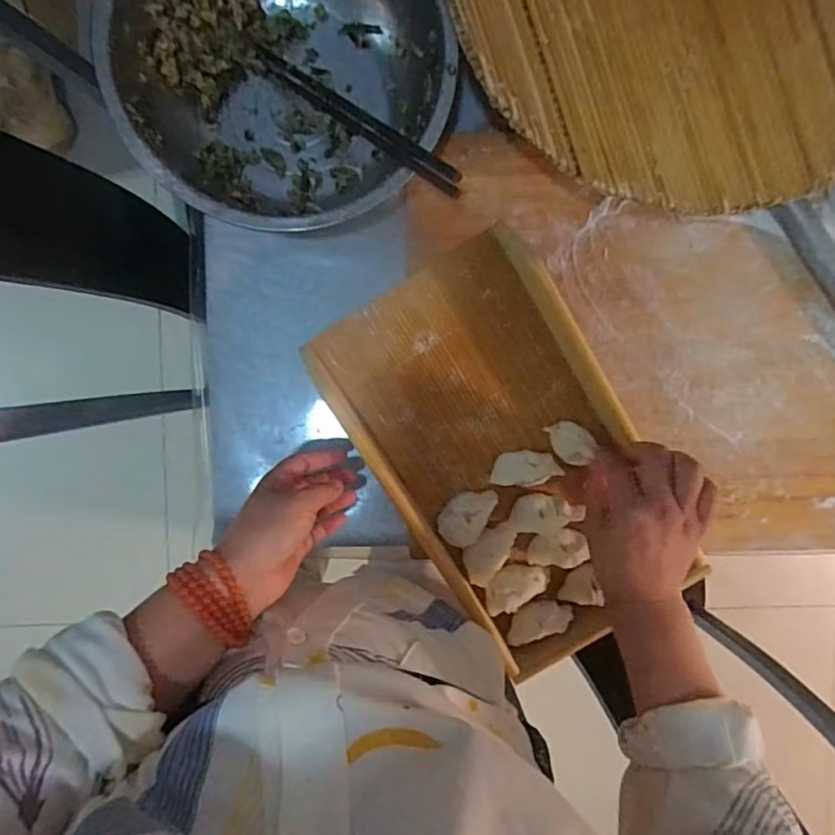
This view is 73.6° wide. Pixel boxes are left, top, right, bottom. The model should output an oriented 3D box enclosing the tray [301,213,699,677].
[{"bbox_3d":[0.077,0.036,0.477,0.198,0.049,0.339,-33,96,0],"label":"tray"}]

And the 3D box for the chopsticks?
[{"bbox_3d":[-0.052,-0.243,0.451,0.244,0.019,0.018,42,91,21],"label":"chopsticks"}]

